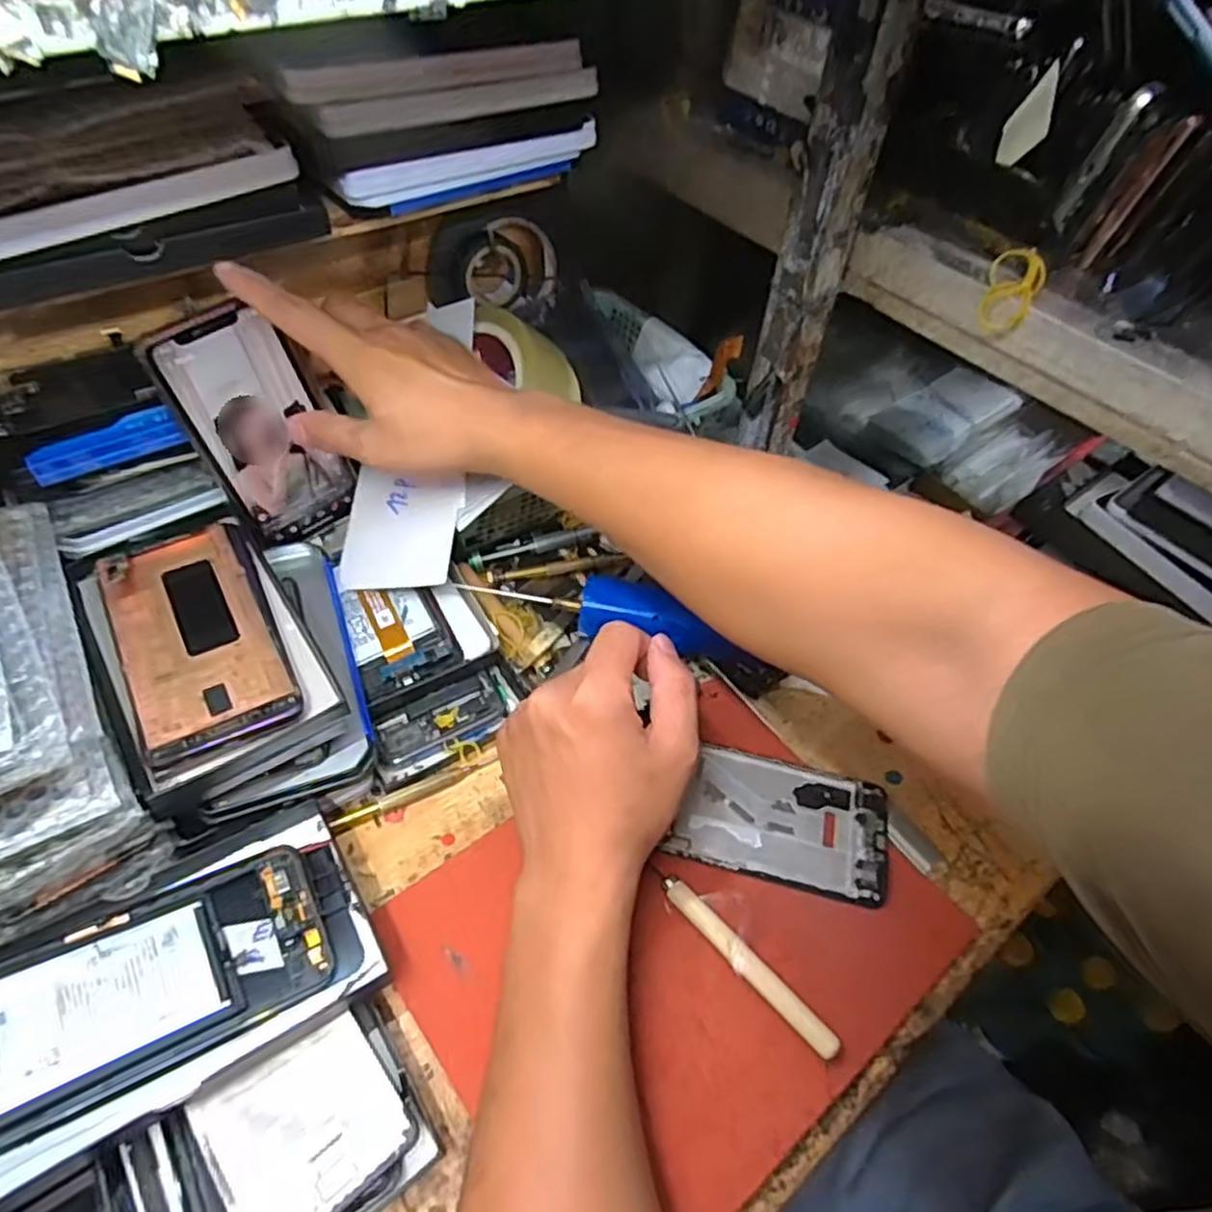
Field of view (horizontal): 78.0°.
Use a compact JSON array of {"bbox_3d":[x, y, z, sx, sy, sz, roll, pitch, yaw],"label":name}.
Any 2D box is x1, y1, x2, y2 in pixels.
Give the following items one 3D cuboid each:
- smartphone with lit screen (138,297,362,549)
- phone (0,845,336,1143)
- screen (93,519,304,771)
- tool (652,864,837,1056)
[{"bbox_3d":[-0.206,-0.105,0.454,0.074,0.145,0.004,-34,45,-22],"label":"smartphone with lit screen"},{"bbox_3d":[-0.213,0.169,0.332,0.163,0.008,0.075,-15,51,-31],"label":"phone"},{"bbox_3d":[-0.221,0.015,0.404,0.075,0.012,0.149,-23,56,-22],"label":"screen"},{"bbox_3d":[0.068,0.178,0.380,0.013,0.007,0.116,-35,61,-29],"label":"tool"}]

